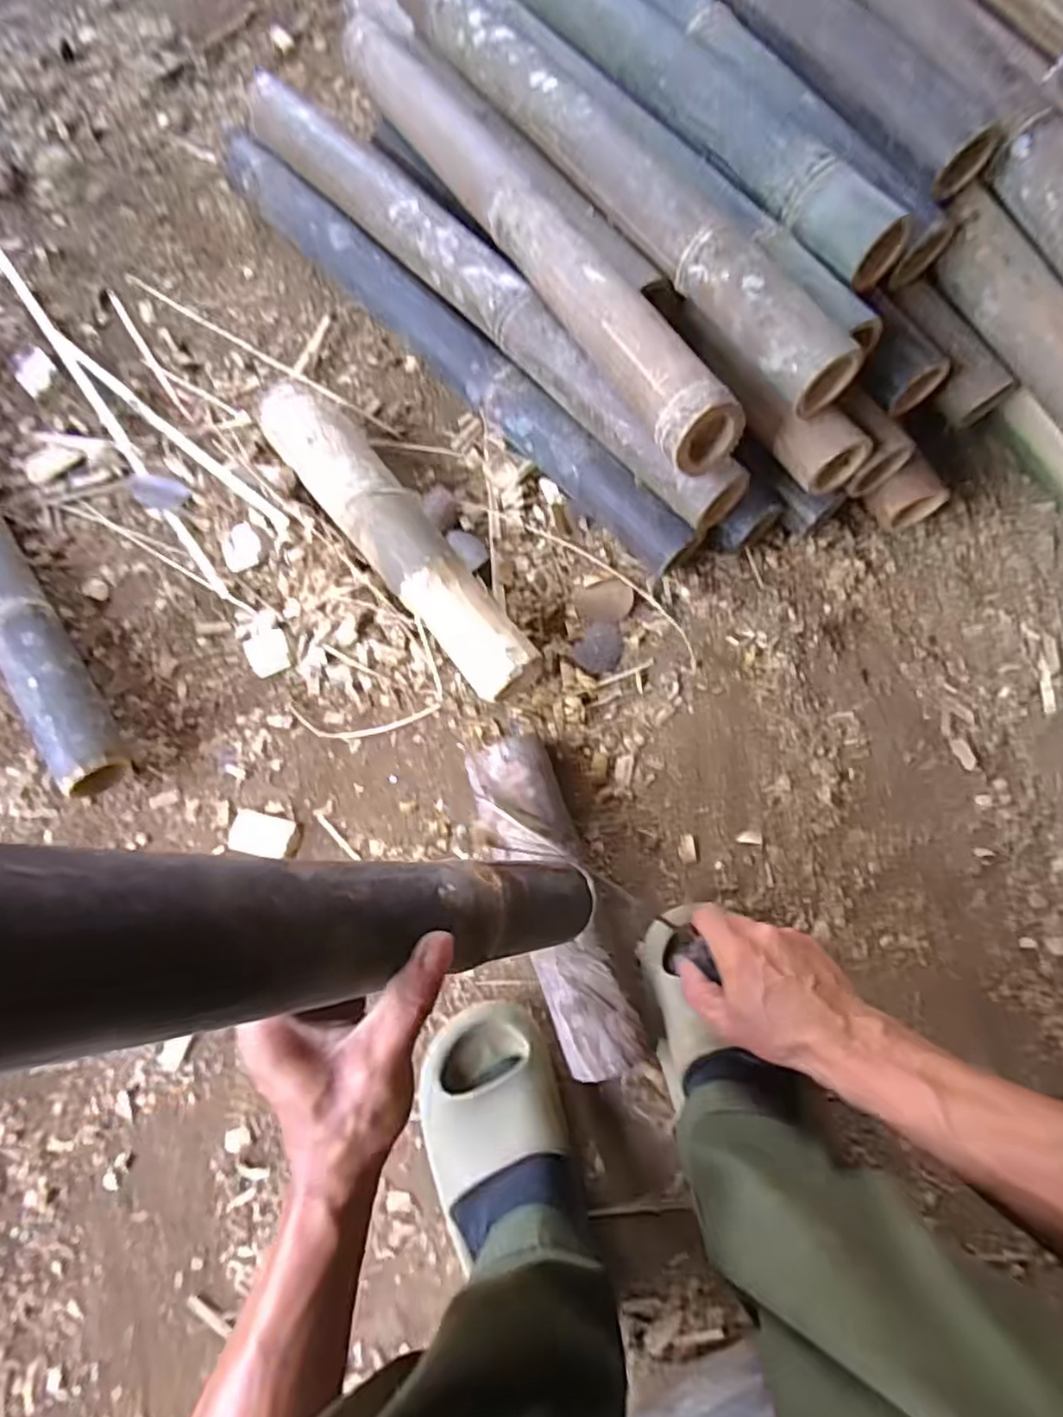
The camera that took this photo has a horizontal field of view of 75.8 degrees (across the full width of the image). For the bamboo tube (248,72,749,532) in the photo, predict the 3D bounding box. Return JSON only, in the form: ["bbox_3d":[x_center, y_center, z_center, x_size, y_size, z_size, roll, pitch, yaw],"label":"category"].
[{"bbox_3d":[-0.058,-0.403,0.636,0.053,0.061,0.655,-42,80,-8],"label":"bamboo tube"}]

